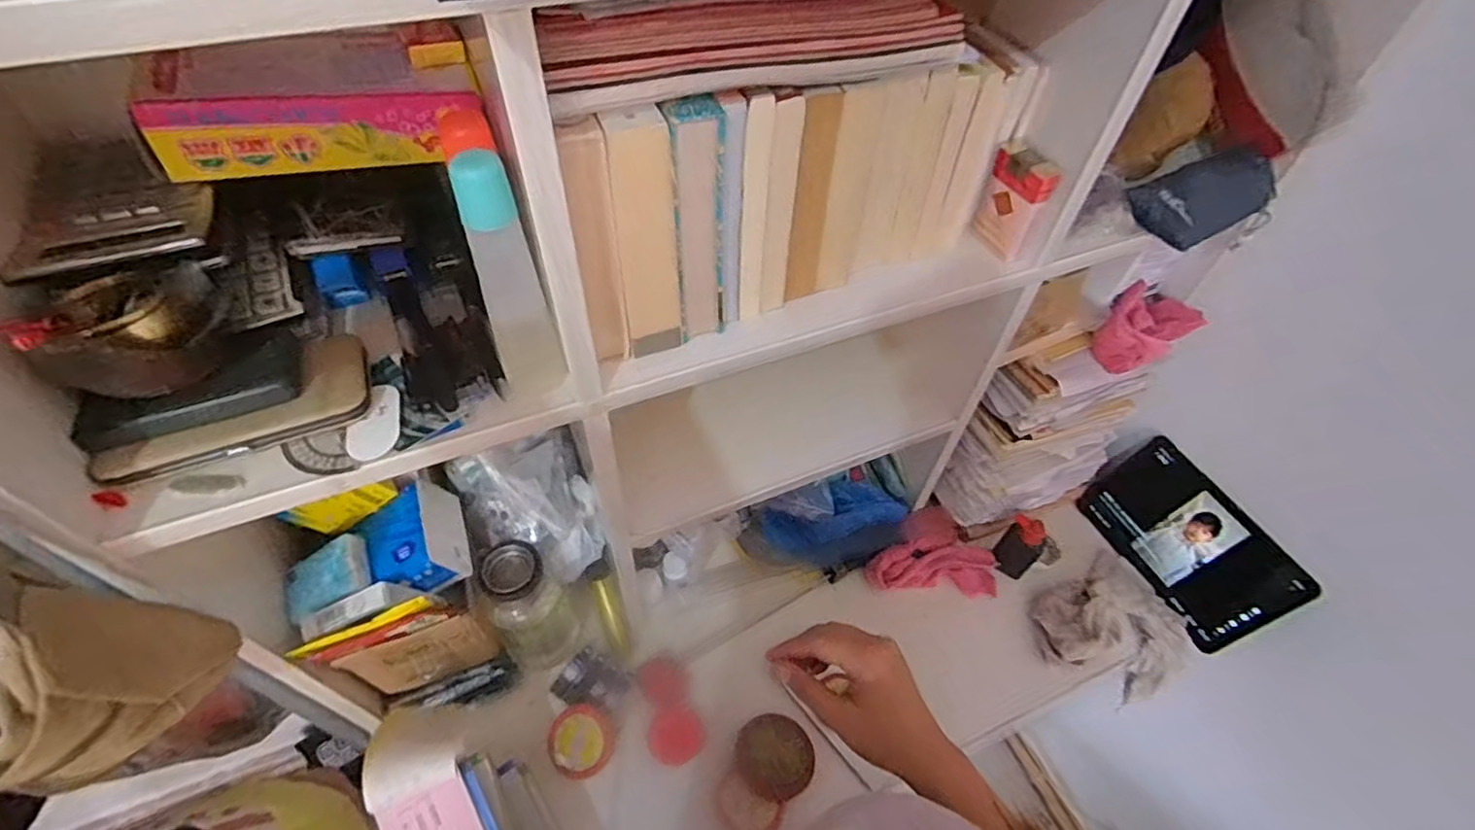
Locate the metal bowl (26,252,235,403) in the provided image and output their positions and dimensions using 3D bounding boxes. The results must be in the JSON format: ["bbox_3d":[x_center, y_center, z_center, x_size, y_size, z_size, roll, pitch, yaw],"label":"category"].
[{"bbox_3d":[-0.362,-0.048,0.397,0.084,0.064,0.081,2,52,-2],"label":"metal bowl"}]

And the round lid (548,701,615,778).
[{"bbox_3d":[-0.175,0.367,0.727,0.069,0.012,0.072,2,52,-2],"label":"round lid"}]

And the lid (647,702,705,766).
[{"bbox_3d":[-0.071,0.373,0.748,0.063,0.010,0.059,2,52,-2],"label":"lid"}]

